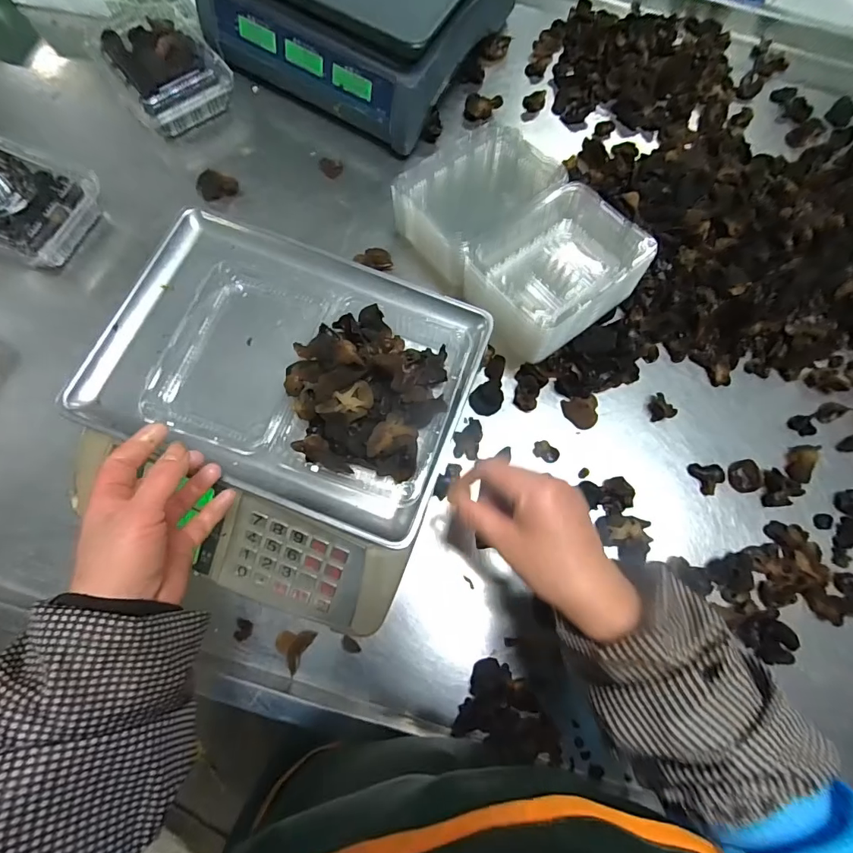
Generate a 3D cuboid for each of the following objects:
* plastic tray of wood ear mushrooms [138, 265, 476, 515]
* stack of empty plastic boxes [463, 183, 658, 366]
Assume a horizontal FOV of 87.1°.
[{"bbox_3d":[-0.109,-0.057,0.402,0.262,0.082,0.179,19,75,2],"label":"plastic tray of wood ear mushrooms"},{"bbox_3d":[0.144,-0.178,0.531,0.180,0.100,0.151,-38,80,-11],"label":"stack of empty plastic boxes"}]

